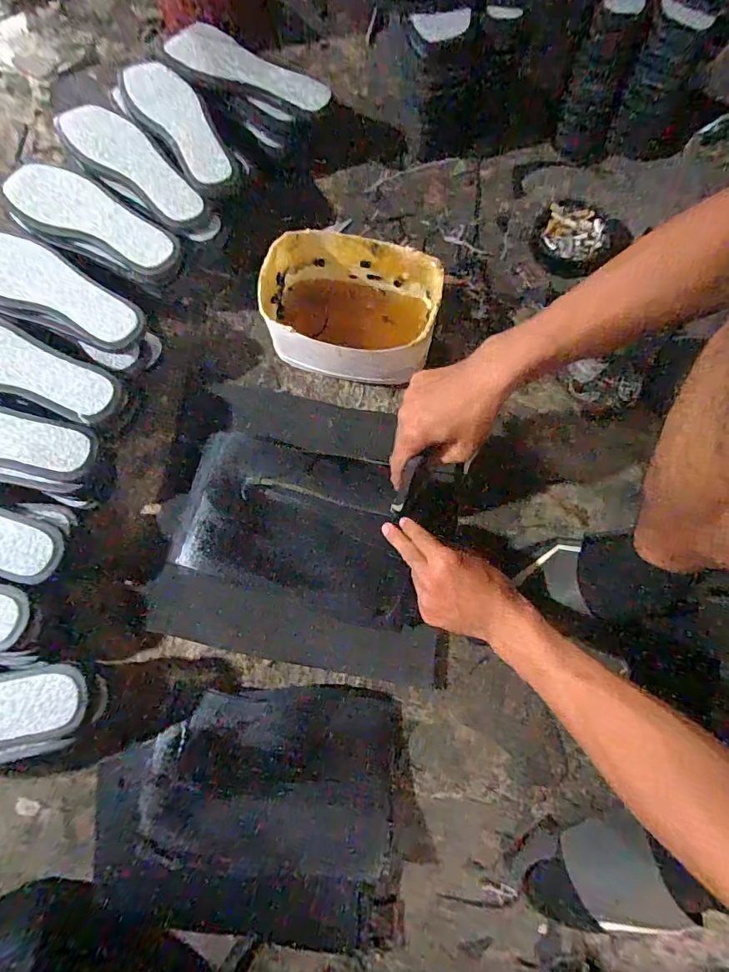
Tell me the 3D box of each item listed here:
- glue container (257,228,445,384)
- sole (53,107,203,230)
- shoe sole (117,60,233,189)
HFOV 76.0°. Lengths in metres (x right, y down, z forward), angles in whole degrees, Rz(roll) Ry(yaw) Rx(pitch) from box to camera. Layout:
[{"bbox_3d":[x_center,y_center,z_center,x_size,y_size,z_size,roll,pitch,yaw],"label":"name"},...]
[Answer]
[{"bbox_3d":[-0.015,-0.201,0.554,0.187,0.128,0.127,8,77,3],"label":"glue container"},{"bbox_3d":[-0.281,-0.391,0.564,0.215,0.016,0.074,44,78,10],"label":"sole"},{"bbox_3d":[-0.230,-0.458,0.579,0.072,0.009,0.221,-36,78,-10],"label":"shoe sole"}]

